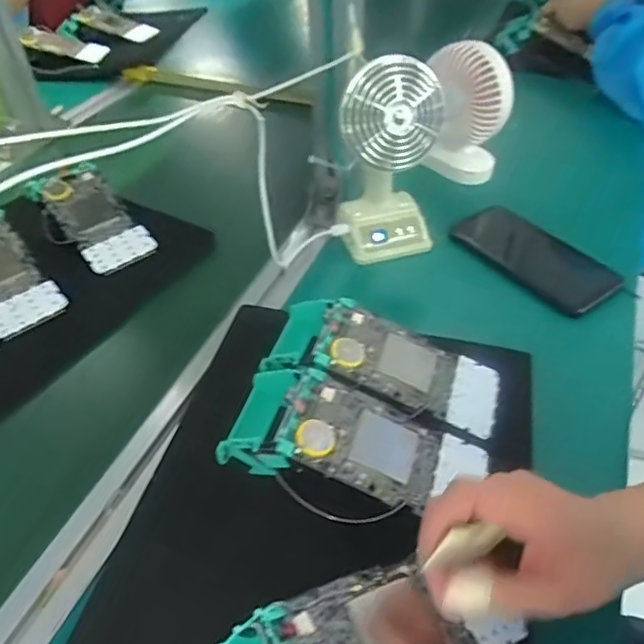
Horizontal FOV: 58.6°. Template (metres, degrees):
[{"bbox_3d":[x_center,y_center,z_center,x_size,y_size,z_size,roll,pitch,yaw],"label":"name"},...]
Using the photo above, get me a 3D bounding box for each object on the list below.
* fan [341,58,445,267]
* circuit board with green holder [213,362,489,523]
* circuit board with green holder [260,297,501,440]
[{"bbox_3d":[0.061,-0.146,0.531,0.091,0.171,0.075,0,44,6],"label":"fan"},{"bbox_3d":[0.019,0.082,0.373,0.160,0.051,0.080,12,47,17],"label":"circuit board with green holder"},{"bbox_3d":[0.047,0.034,0.430,0.172,0.055,0.080,21,49,8],"label":"circuit board with green holder"}]

